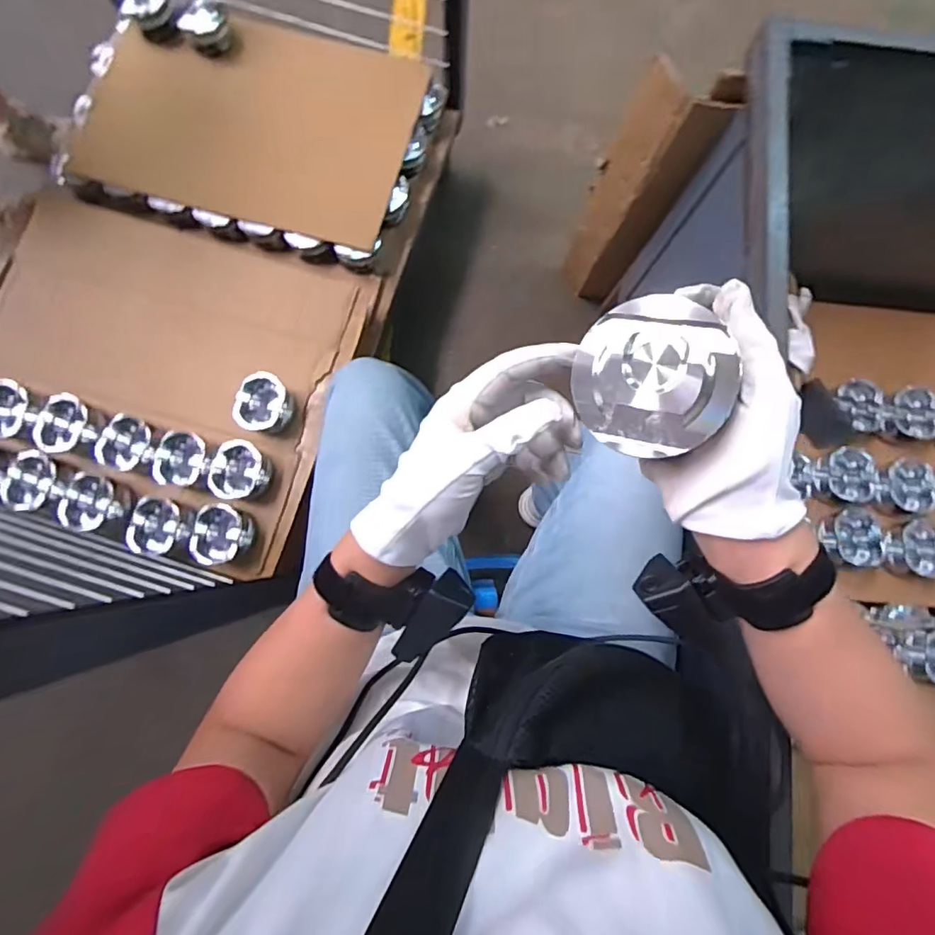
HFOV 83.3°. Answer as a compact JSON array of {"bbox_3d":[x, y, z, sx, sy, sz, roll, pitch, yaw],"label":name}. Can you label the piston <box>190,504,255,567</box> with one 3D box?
[{"bbox_3d":[-0.371,0.101,0.789,0.088,0.049,0.087,39,83,4],"label":"piston"}]

